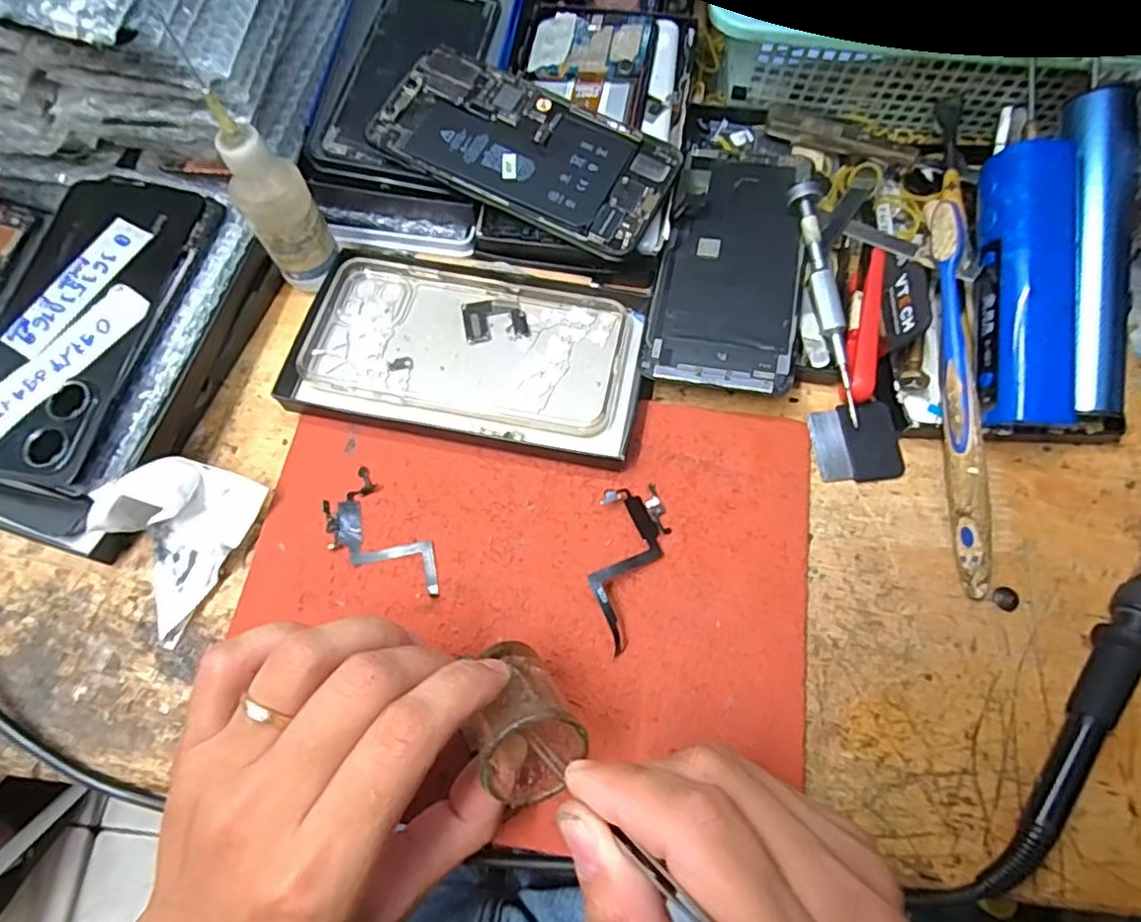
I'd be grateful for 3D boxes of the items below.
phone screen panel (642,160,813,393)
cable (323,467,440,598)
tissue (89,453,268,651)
[{"bbox_3d":[0.084,-0.104,0.328,0.070,0.005,0.146,10,70,9],"label":"phone screen panel"},{"bbox_3d":[-0.089,0.039,0.296,0.034,0.004,0.071,-42,75,-13],"label":"cable"},{"bbox_3d":[-0.185,0.033,0.287,0.053,0.034,0.076,26,73,10],"label":"tissue"}]

